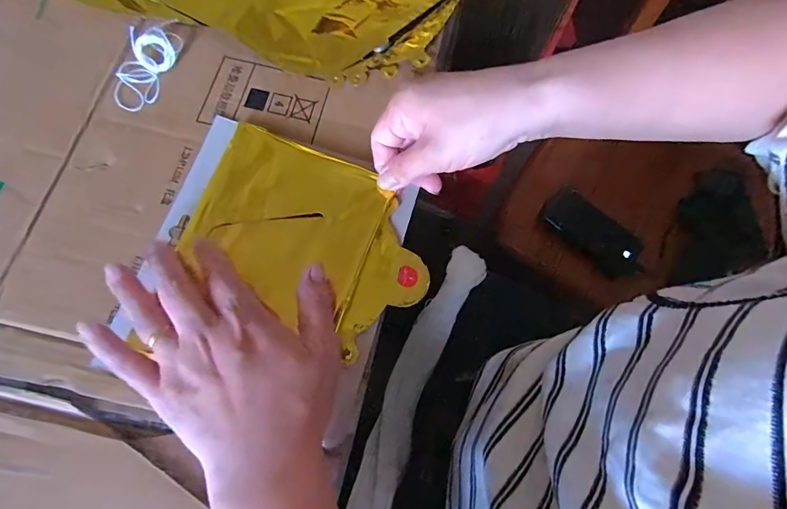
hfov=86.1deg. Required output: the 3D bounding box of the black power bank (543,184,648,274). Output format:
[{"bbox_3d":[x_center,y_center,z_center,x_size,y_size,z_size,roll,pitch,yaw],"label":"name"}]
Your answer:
[{"bbox_3d":[0.309,-0.039,0.655,0.151,0.007,0.062,38,106,10],"label":"black power bank"}]

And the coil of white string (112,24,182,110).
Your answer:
[{"bbox_3d":[-0.190,-0.145,0.319,0.032,0.021,0.069,16,72,1],"label":"coil of white string"}]

